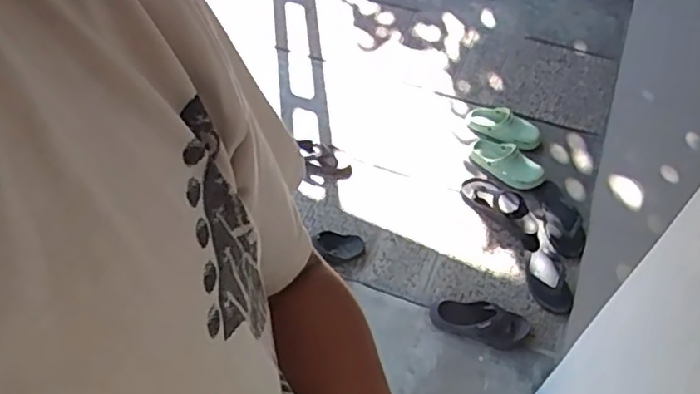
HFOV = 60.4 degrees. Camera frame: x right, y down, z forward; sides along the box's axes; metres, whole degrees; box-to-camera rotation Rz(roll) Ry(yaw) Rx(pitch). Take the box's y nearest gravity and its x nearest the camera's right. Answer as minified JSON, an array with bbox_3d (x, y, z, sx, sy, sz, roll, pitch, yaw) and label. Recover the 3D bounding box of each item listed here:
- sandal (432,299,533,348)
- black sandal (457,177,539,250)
[{"bbox_3d":[0.357,0.334,1.647,0.265,0.074,0.113,17,56,12],"label":"sandal"},{"bbox_3d":[0.480,0.034,1.870,0.111,0.051,0.295,-39,63,-24],"label":"black sandal"}]

